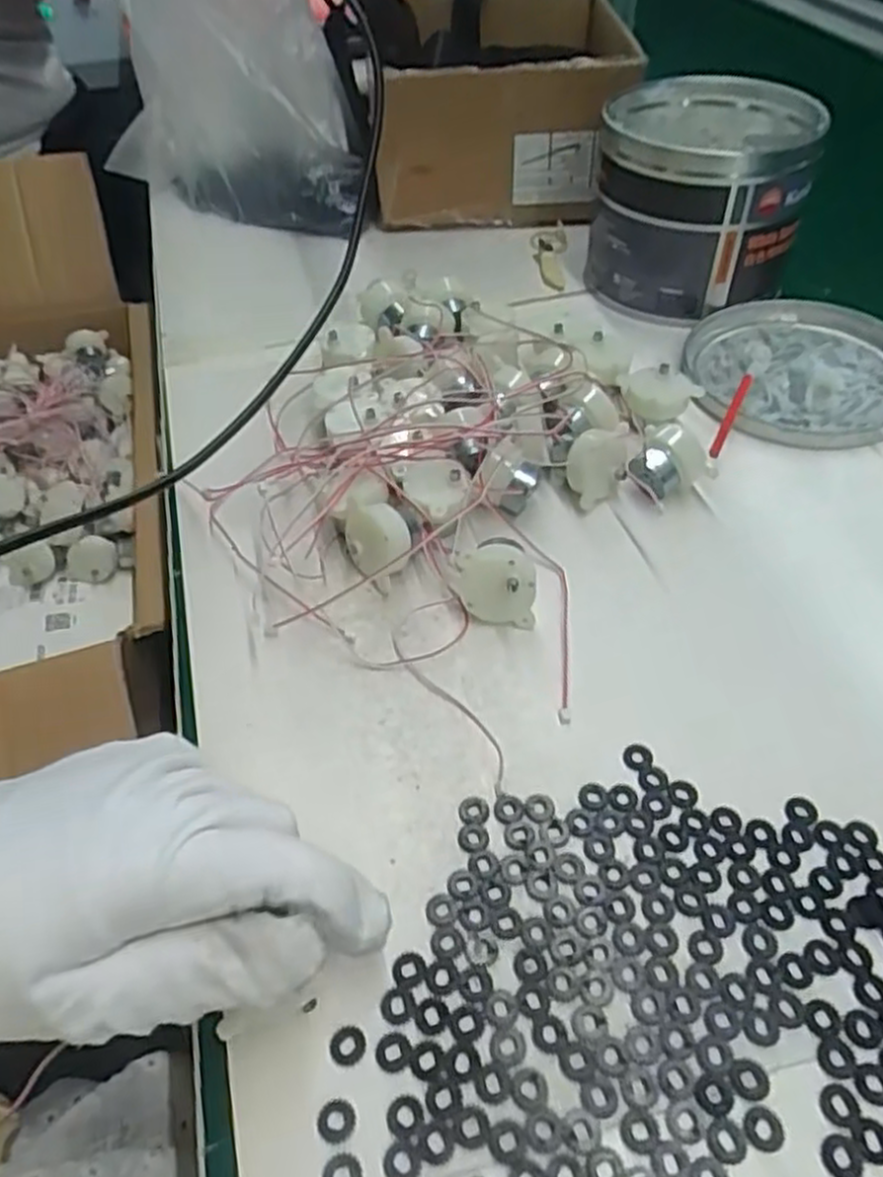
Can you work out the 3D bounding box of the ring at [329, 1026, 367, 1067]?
[{"bbox_3d":[-0.028,0.135,0.233,0.010,0.004,0.010,-1,48,1],"label":"ring"}]

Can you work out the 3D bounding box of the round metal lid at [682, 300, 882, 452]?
[{"bbox_3d":[0.209,-0.128,0.456,0.129,0.016,0.136,-1,48,1],"label":"round metal lid"}]

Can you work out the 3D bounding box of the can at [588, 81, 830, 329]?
[{"bbox_3d":[0.161,-0.244,0.501,0.118,0.102,0.125,-1,48,1],"label":"can"}]

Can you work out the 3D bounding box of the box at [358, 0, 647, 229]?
[{"bbox_3d":[0.041,-0.379,0.622,0.192,0.112,0.210,-1,48,2],"label":"box"}]

